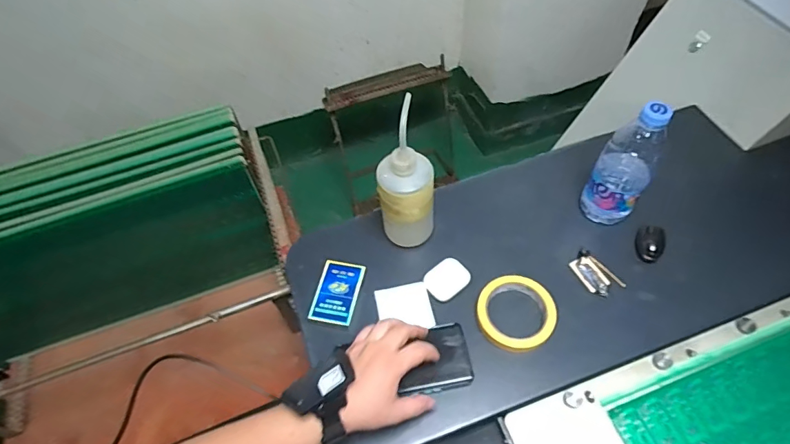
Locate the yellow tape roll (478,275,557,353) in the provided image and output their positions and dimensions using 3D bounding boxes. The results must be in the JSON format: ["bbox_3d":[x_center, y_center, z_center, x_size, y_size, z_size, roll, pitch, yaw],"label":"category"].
[{"bbox_3d":[0.158,0.116,0.601,0.098,0.015,0.095,37,66,25],"label":"yellow tape roll"}]

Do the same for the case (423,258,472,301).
[{"bbox_3d":[0.072,0.079,0.635,0.058,0.016,0.044,-35,60,-18],"label":"case"}]

